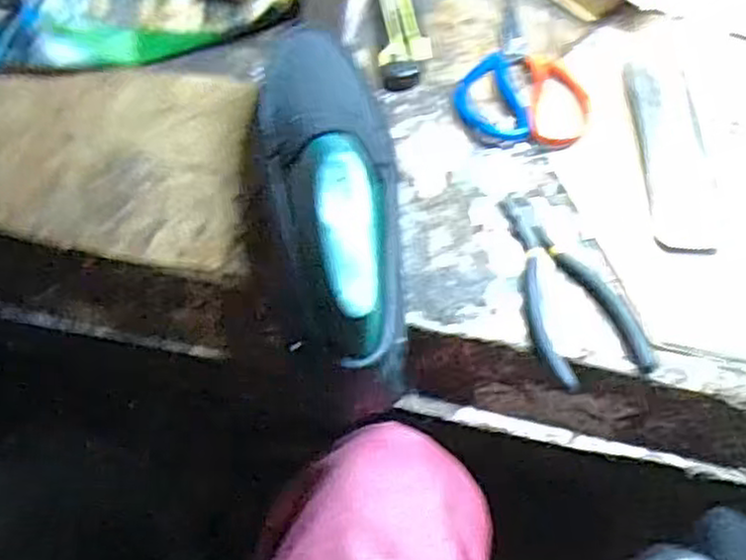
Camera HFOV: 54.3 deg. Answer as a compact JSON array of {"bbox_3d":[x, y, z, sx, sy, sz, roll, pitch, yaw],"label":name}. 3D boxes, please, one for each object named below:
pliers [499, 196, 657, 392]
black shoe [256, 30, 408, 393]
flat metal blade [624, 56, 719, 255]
[{"bbox_3d":[0.122,0.001,0.480,0.068,0.014,0.147,-15,62,-12],"label":"pliers"},{"bbox_3d":[-0.023,-0.061,0.456,0.088,0.099,0.276,-3,59,-7],"label":"black shoe"},{"bbox_3d":[0.219,-0.100,0.534,0.048,0.005,0.178,3,60,-2],"label":"flat metal blade"}]

